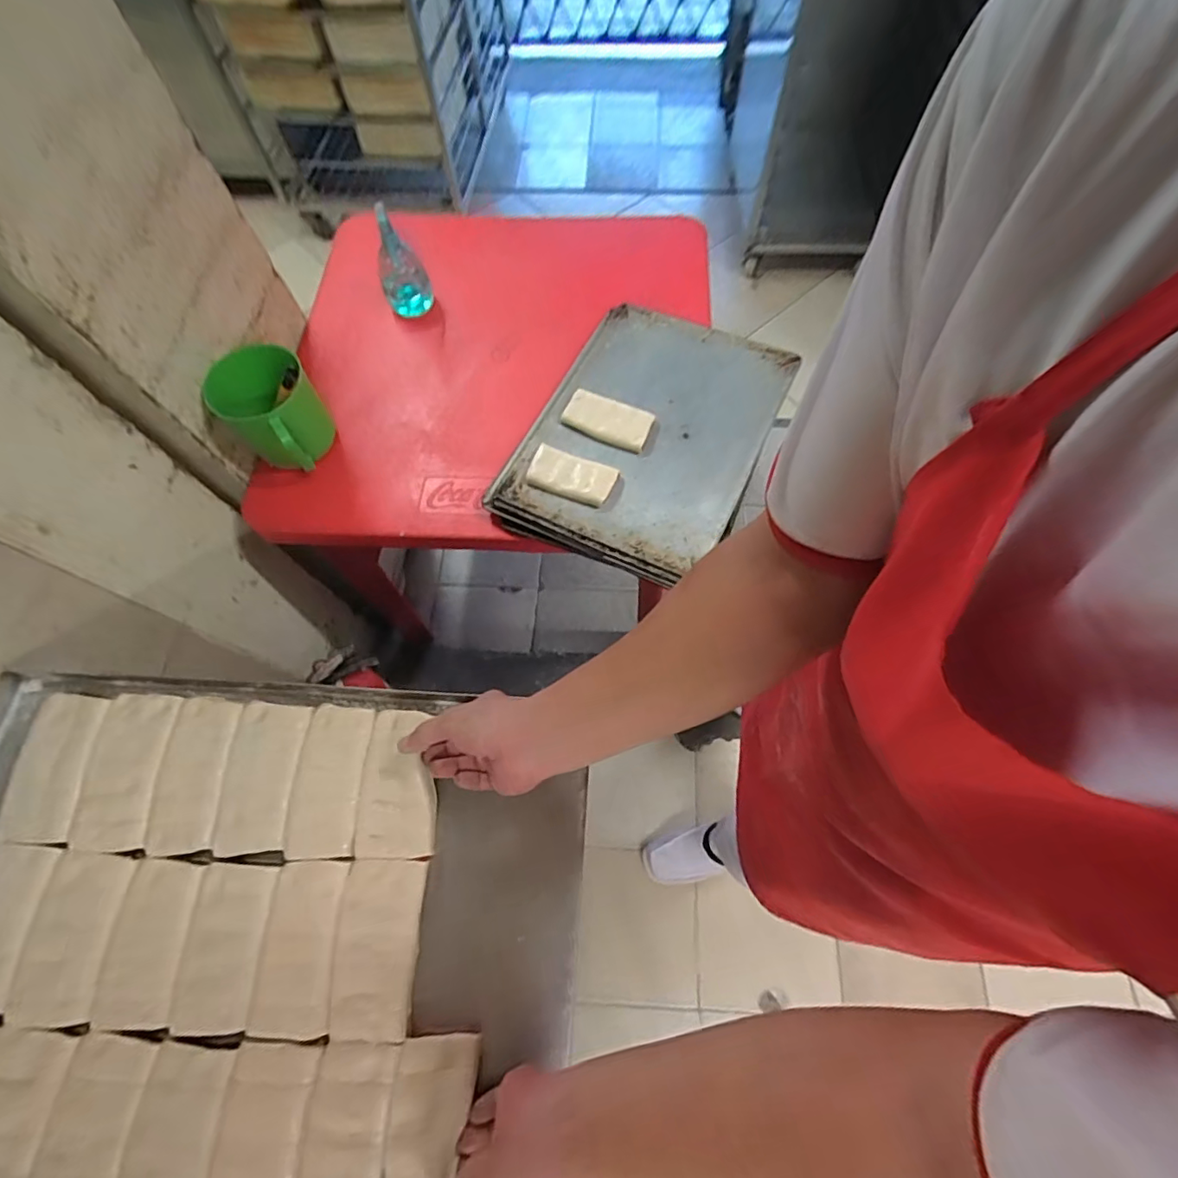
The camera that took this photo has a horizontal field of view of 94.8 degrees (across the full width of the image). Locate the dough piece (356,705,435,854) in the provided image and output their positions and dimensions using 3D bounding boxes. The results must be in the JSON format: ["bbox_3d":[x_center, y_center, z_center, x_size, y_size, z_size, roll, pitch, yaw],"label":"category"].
[{"bbox_3d":[-0.182,0.183,0.518,0.071,0.012,0.131,-2,69,2],"label":"dough piece"}]

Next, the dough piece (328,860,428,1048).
[{"bbox_3d":[-0.184,0.309,0.470,0.071,0.009,0.131,-1,69,2],"label":"dough piece"}]

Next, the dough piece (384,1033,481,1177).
[{"bbox_3d":[-0.128,0.432,0.412,0.061,0.024,0.146,5,69,5],"label":"dough piece"}]

